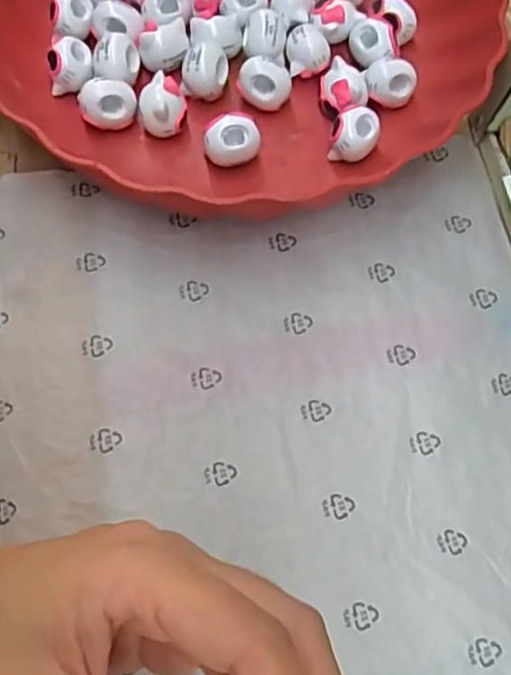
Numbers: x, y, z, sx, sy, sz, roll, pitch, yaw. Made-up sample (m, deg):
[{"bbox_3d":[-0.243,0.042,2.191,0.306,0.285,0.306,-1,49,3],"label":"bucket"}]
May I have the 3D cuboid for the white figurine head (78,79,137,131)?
[{"bbox_3d":[-0.069,-0.109,0.299,0.025,0.016,0.014,-14,70,-9],"label":"white figurine head"}]

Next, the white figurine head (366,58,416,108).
[{"bbox_3d":[0.067,-0.125,0.317,0.024,0.018,0.018,12,68,1],"label":"white figurine head"}]

